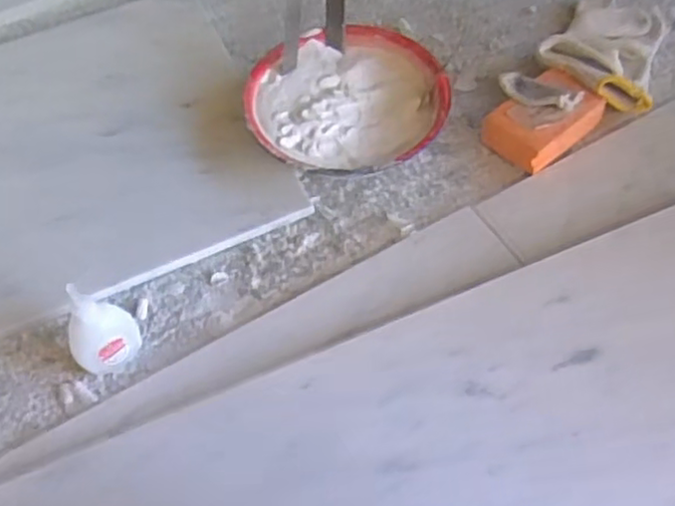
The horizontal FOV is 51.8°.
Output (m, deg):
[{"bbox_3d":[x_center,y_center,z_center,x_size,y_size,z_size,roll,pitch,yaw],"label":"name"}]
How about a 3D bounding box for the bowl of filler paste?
[{"bbox_3d":[0.007,-0.124,0.580,0.163,0.034,0.150,-12,59,-5],"label":"bowl of filler paste"}]

